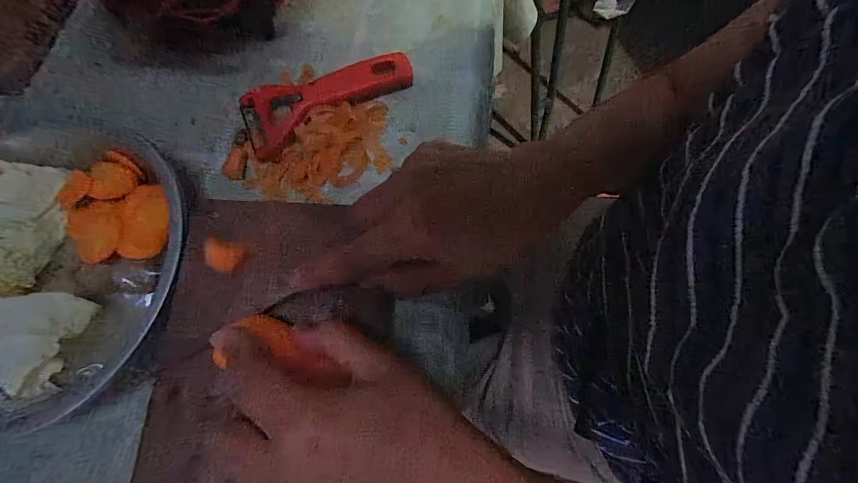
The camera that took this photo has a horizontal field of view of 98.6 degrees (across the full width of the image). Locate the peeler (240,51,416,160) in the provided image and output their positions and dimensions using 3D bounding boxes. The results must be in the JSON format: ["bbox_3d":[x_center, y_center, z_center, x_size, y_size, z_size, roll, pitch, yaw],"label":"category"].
[{"bbox_3d":[-0.083,-0.118,0.306,0.144,0.018,0.058,-21,73,-4],"label":"peeler"}]

